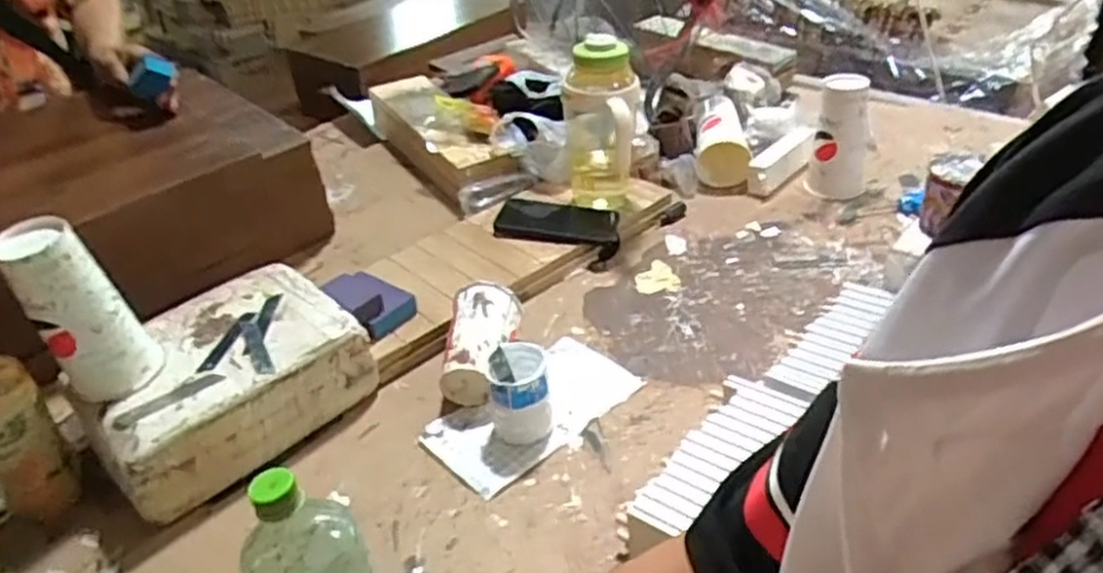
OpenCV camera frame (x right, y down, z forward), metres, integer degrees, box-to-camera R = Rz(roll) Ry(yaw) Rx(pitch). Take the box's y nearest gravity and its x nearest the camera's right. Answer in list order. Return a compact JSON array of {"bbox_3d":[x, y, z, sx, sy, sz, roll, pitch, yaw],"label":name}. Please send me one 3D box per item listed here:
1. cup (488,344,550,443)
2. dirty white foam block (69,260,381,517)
[{"bbox_3d":[-0.033,0.113,0.802,0.063,0.084,0.073,-9,32,-2],"label":"cup"},{"bbox_3d":[-0.354,0.107,0.838,0.206,0.110,0.266,27,44,34],"label":"dirty white foam block"}]

